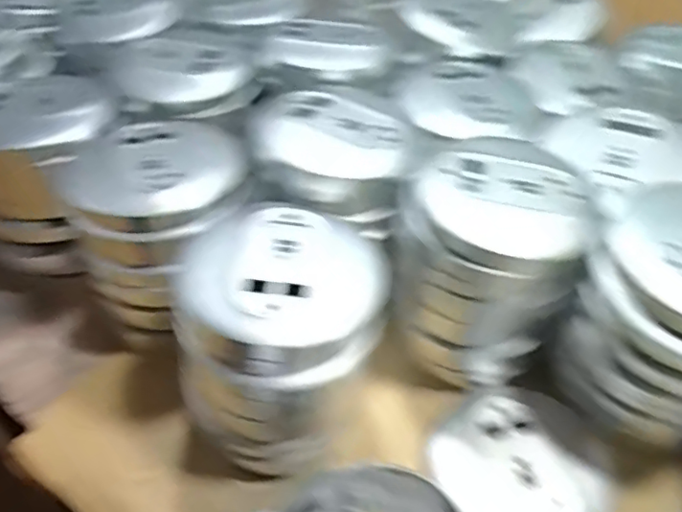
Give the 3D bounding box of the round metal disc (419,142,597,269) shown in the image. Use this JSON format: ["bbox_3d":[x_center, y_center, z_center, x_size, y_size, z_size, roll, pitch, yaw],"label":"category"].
[{"bbox_3d":[0.125,-0.044,0.434,0.117,0.025,0.117,1,49,-1],"label":"round metal disc"}]

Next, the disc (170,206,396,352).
[{"bbox_3d":[-0.039,0.003,0.394,0.135,0.020,0.129,1,49,-1],"label":"disc"}]

